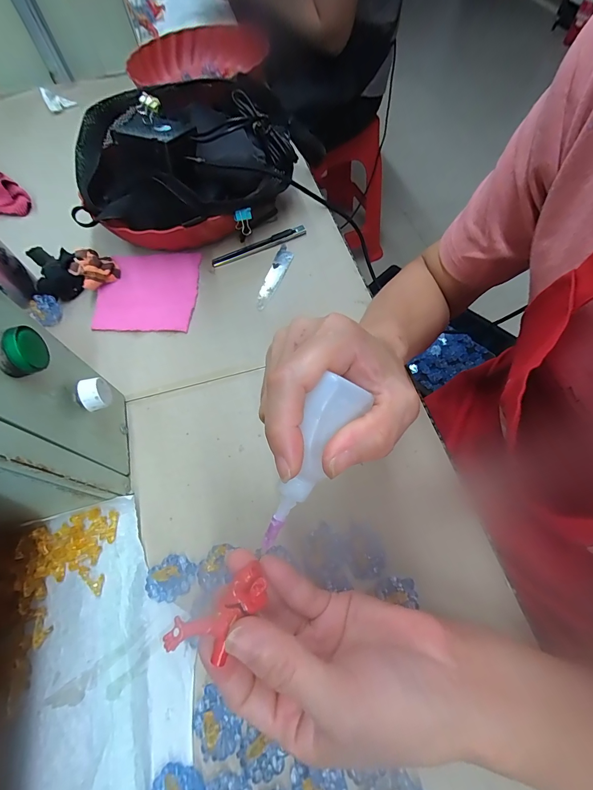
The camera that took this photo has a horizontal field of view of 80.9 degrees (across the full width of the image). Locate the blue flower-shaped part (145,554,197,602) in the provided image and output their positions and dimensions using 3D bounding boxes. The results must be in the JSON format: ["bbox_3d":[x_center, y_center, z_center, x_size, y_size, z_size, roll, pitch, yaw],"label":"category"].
[{"bbox_3d":[-0.098,0.141,0.270,0.038,0.012,0.030,-27,64,-10],"label":"blue flower-shaped part"}]

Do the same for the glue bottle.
[{"bbox_3d":[0.006,0.033,0.166,0.021,0.017,0.088,26,100,14],"label":"glue bottle"}]

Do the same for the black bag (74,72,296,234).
[{"bbox_3d":[-0.134,-0.275,0.425,0.263,0.114,0.174,-17,63,-6],"label":"black bag"}]

